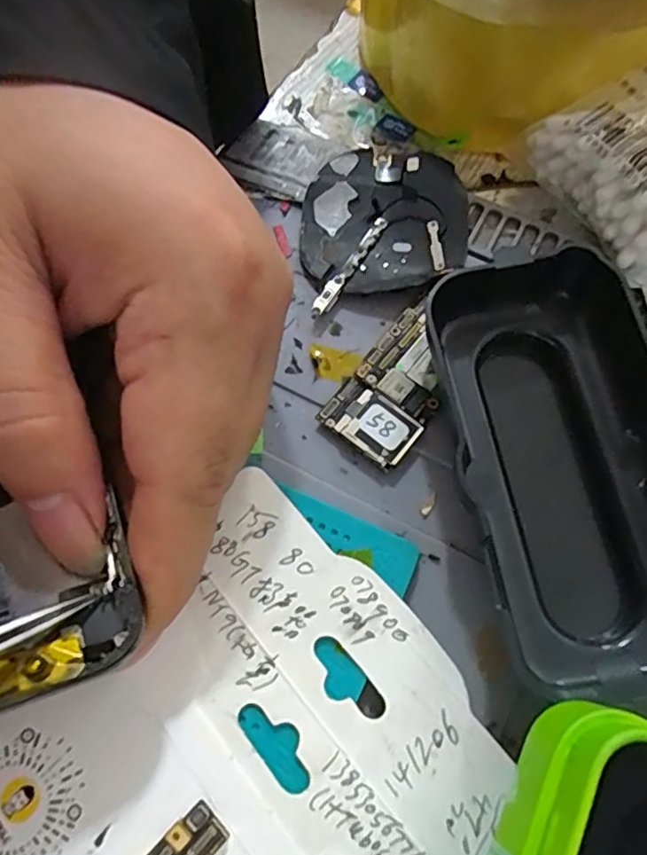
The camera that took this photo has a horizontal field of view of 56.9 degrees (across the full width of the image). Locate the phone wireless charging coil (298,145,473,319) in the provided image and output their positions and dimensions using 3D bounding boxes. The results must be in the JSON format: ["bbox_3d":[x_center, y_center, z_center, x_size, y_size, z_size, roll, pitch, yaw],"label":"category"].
[{"bbox_3d":[0.019,-0.066,0.191,0.055,0.010,0.051,0,69,1],"label":"phone wireless charging coil"}]

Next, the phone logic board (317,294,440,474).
[{"bbox_3d":[0.022,-0.012,0.173,0.026,0.004,0.045,36,74,14],"label":"phone logic board"}]

